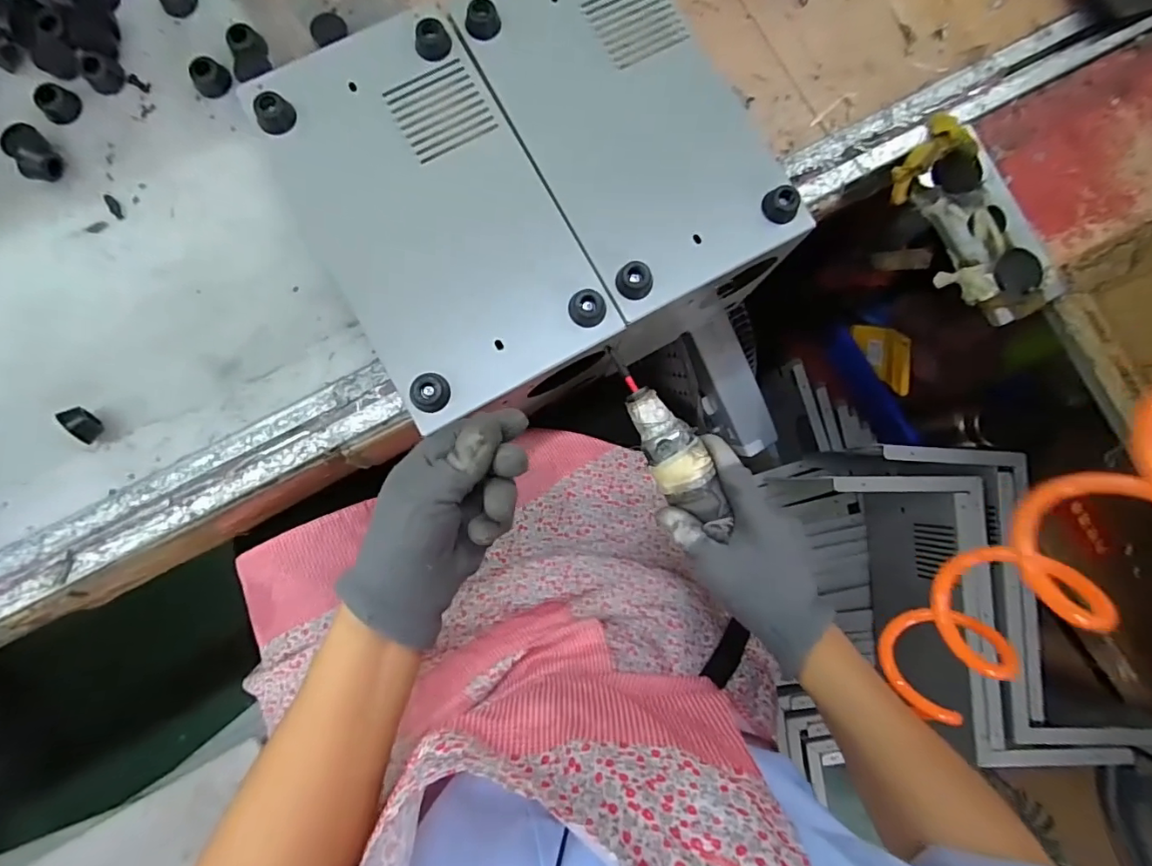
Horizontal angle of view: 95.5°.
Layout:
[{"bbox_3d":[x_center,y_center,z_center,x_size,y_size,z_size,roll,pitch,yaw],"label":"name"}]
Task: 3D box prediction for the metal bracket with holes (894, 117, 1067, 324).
[{"bbox_3d":[0.299,-0.158,0.396,0.068,0.032,0.153,-26,87,-4],"label":"metal bracket with holes"}]

